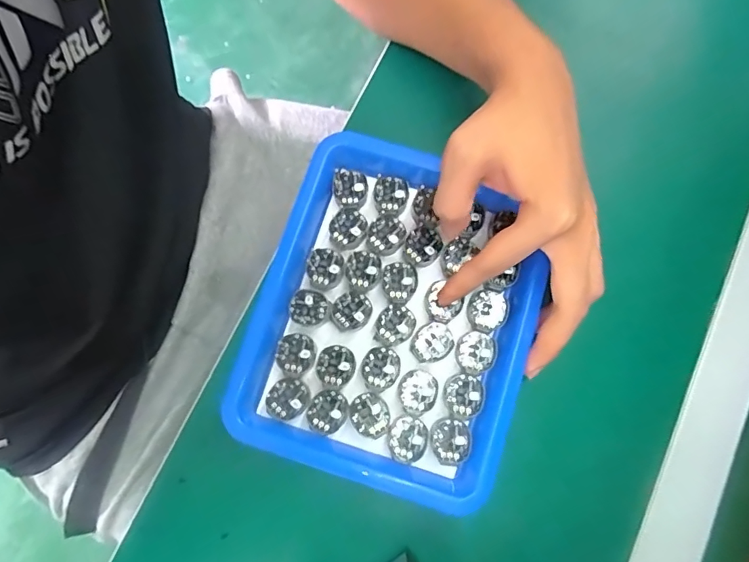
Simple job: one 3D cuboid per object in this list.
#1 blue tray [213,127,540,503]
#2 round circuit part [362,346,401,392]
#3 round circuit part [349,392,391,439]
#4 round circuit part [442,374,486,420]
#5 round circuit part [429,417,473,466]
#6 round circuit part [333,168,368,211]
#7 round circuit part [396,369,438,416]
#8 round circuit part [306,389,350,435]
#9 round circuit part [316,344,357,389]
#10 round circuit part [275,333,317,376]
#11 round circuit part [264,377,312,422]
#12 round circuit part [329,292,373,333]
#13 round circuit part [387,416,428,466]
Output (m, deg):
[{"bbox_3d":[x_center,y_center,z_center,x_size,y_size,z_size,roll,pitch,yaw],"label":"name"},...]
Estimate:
[{"bbox_3d":[0.012,0.021,0.317,0.177,0.026,0.213,19,80,3],"label":"blue tray"},{"bbox_3d":[0.004,0.058,0.311,0.024,0.004,0.028,1,78,0],"label":"round circuit part"},{"bbox_3d":[-0.003,0.087,0.305,0.024,0.004,0.028,-25,79,-5],"label":"round circuit part"},{"bbox_3d":[0.058,0.074,0.306,0.026,0.004,0.027,0,78,0],"label":"round circuit part"},{"bbox_3d":[0.049,0.102,0.301,0.025,0.004,0.028,-11,78,-2],"label":"round circuit part"},{"bbox_3d":[-0.017,-0.065,0.340,0.024,0.006,0.031,1,78,0],"label":"round circuit part"},{"bbox_3d":[0.028,0.072,0.308,0.026,0.004,0.027,0,78,0],"label":"round circuit part"},{"bbox_3d":[-0.030,0.085,0.305,0.025,0.004,0.028,36,80,7],"label":"round circuit part"},{"bbox_3d":[-0.025,0.056,0.311,0.026,0.004,0.027,0,78,0],"label":"round circuit part"},{"bbox_3d":[-0.052,0.048,0.314,0.026,0.004,0.026,0,78,0],"label":"round circuit part"},{"bbox_3d":[-0.057,0.077,0.306,0.029,0.004,0.026,-25,79,-5],"label":"round circuit part"},{"bbox_3d":[-0.016,0.021,0.318,0.028,0.004,0.025,-25,79,-5],"label":"round circuit part"},{"bbox_3d":[0.021,0.102,0.301,0.024,0.004,0.029,7,78,2],"label":"round circuit part"}]

